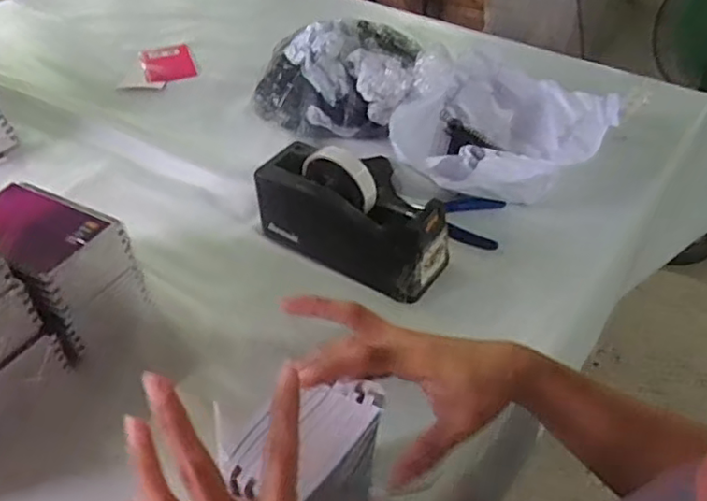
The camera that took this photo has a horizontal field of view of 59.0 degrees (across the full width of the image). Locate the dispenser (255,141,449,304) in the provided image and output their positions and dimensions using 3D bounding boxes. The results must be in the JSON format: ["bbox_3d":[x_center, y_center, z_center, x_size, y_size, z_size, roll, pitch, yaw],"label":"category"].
[{"bbox_3d":[-0.003,-0.039,0.655,0.205,0.121,0.071,26,49,25],"label":"dispenser"}]

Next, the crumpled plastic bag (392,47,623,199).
[{"bbox_3d":[0.190,-0.146,0.776,0.249,0.120,0.250,13,45,14],"label":"crumpled plastic bag"}]

